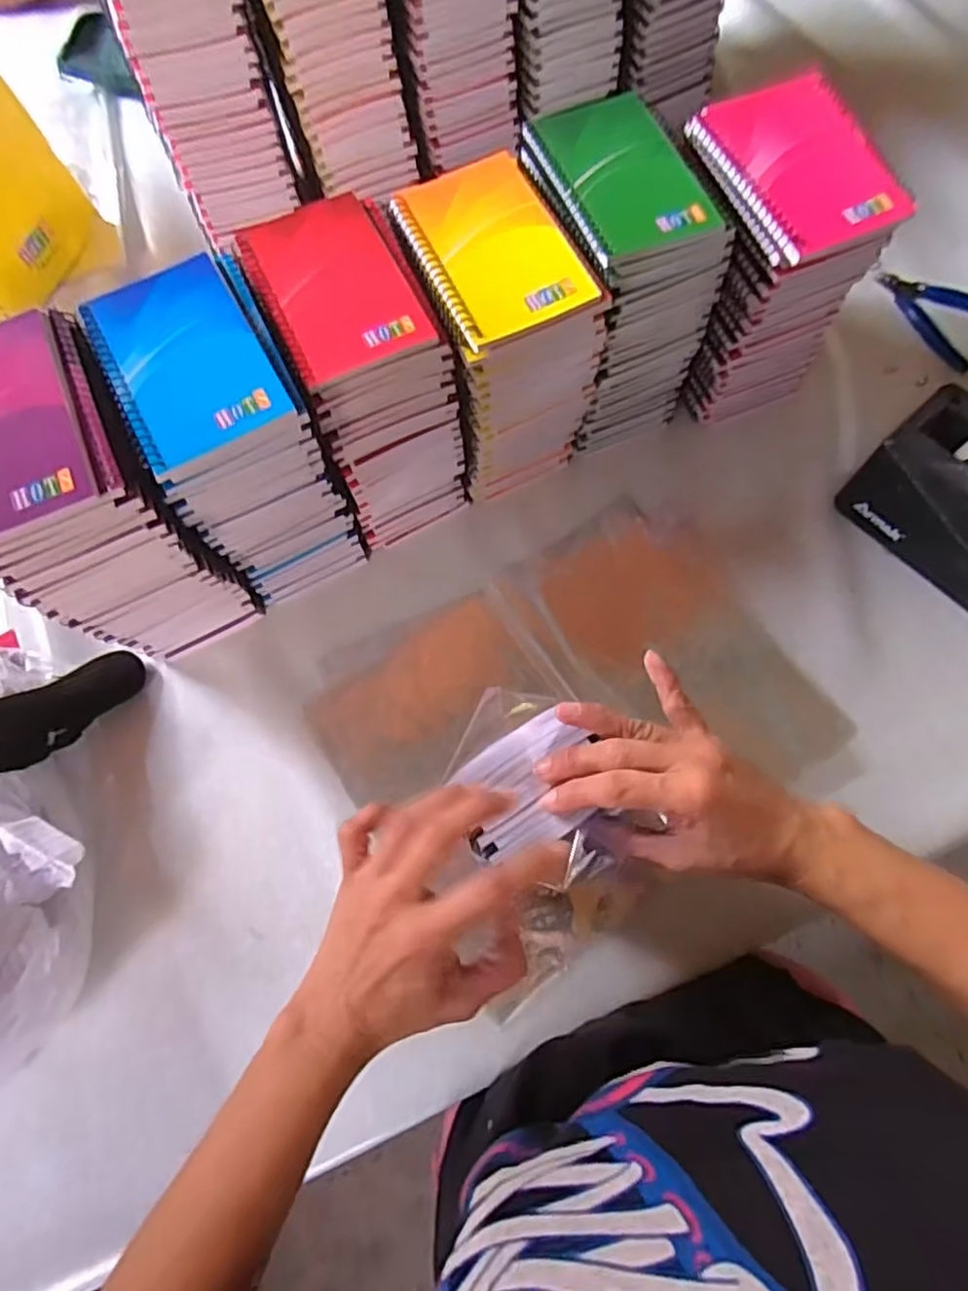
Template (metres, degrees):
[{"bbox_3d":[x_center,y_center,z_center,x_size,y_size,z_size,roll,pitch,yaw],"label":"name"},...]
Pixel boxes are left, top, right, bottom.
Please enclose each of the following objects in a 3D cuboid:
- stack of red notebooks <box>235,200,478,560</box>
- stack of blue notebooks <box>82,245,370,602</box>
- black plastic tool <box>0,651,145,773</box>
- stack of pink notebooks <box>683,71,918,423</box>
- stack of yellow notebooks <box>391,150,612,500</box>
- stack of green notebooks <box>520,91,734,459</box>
[{"bbox_3d":[-0.083,-0.187,0.487,0.091,0.185,0.141,-25,74,-6],"label":"stack of red notebooks"},{"bbox_3d":[-0.164,-0.135,0.465,0.097,0.196,0.130,-26,74,-6],"label":"stack of blue notebooks"},{"bbox_3d":[-0.310,0.041,0.486,0.060,0.013,0.119,37,42,10],"label":"black plastic tool"},{"bbox_3d":[0.201,-0.282,0.507,0.104,0.189,0.133,-24,73,-6],"label":"stack of pink notebooks"},{"bbox_3d":[0.009,-0.218,0.494,0.094,0.190,0.129,-24,73,-6],"label":"stack of yellow notebooks"},{"bbox_3d":[0.092,-0.265,0.499,0.097,0.183,0.139,-23,73,-5],"label":"stack of green notebooks"}]

